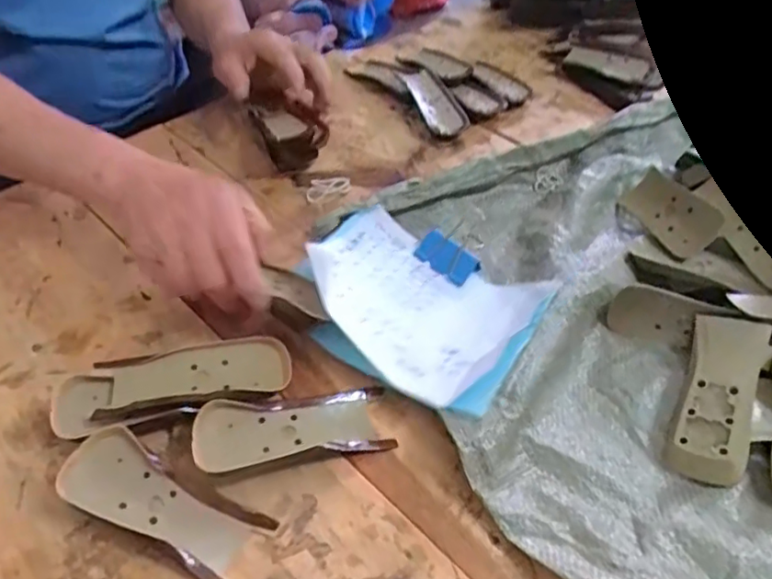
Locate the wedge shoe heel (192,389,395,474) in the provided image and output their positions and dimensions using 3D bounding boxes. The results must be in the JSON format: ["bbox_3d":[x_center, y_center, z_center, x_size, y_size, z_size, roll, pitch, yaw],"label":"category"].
[{"bbox_3d":[-0.059,0.089,0.376,0.119,0.021,0.046,-10,50,-9],"label":"wedge shoe heel"}]

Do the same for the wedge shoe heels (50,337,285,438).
[{"bbox_3d":[-0.139,0.064,0.387,0.146,0.018,0.050,-13,51,-12],"label":"wedge shoe heels"}]

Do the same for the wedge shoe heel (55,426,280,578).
[{"bbox_3d":[-0.130,0.124,0.338,0.119,0.020,0.046,22,53,17],"label":"wedge shoe heel"}]

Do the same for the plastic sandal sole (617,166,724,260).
[{"bbox_3d":[0.241,-0.068,0.501,0.009,0.045,0.114,25,25,-20],"label":"plastic sandal sole"}]

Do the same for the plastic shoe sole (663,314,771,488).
[{"bbox_3d":[0.215,0.070,0.376,0.042,0.021,0.108,19,74,15],"label":"plastic shoe sole"}]

